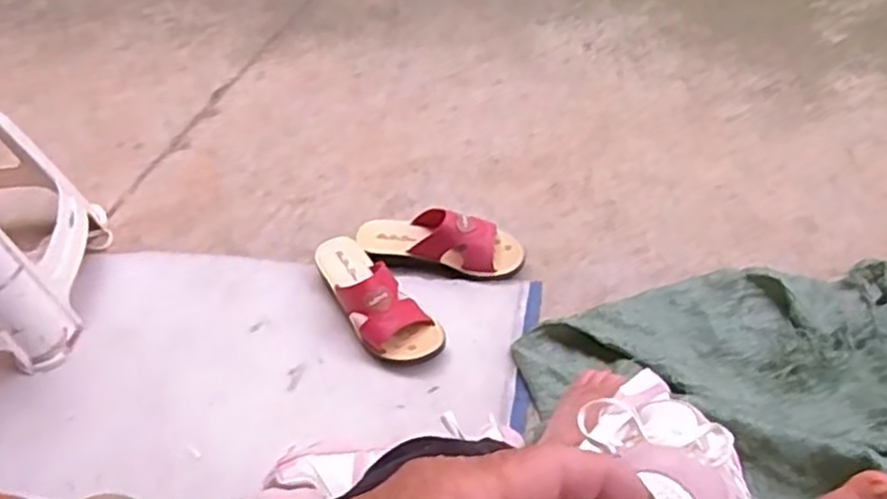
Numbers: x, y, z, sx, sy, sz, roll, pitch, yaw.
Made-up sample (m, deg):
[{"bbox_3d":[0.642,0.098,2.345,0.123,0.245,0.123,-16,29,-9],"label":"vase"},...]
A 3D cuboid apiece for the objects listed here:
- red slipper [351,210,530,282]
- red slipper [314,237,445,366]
[{"bbox_3d":[-0.006,-0.011,1.011,0.224,0.075,0.079,3,53,11],"label":"red slipper"},{"bbox_3d":[-0.099,0.050,0.965,0.084,0.076,0.207,-32,55,-16],"label":"red slipper"}]

